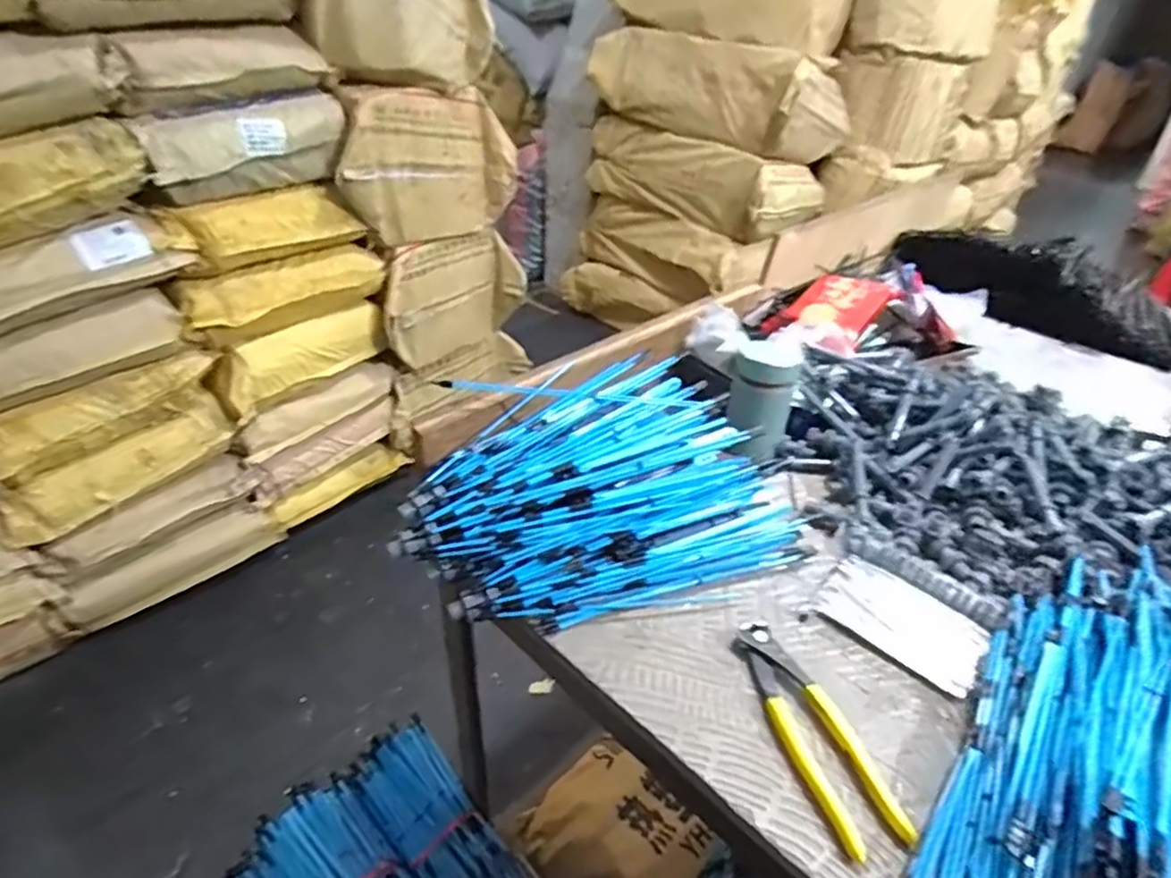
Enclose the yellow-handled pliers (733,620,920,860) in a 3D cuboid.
[{"bbox_3d":[0.155,0.199,0.459,0.047,0.014,0.164,-10,38,-18],"label":"yellow-handled pliers"}]

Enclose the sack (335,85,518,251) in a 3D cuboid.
[{"bbox_3d":[-0.365,-0.621,1.517,0.441,0.313,0.140,-28,46,-36],"label":"sack"}]

